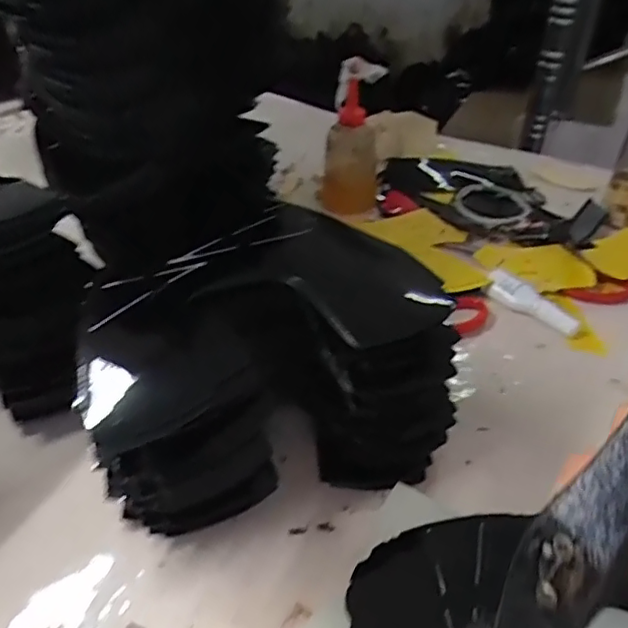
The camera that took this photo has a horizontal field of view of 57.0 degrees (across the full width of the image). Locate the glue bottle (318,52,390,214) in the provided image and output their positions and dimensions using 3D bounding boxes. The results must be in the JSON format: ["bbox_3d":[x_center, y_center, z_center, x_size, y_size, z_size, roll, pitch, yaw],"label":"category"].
[{"bbox_3d":[0.042,-0.195,0.641,0.058,0.156,0.045,-2,38,-6],"label":"glue bottle"}]

